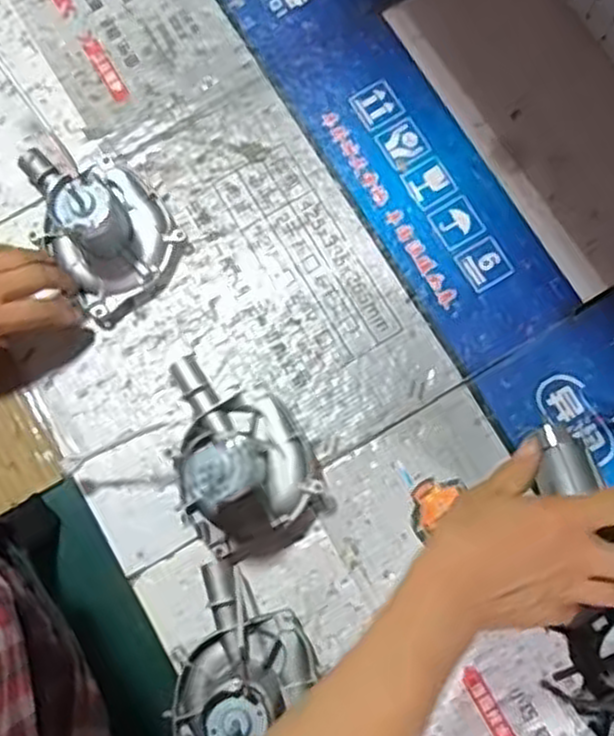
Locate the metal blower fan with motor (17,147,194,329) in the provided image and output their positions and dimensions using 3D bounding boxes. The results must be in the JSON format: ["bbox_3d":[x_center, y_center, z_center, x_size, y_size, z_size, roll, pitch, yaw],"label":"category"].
[{"bbox_3d":[-0.184,-0.136,0.652,0.108,0.101,0.162,-35,78,-7],"label":"metal blower fan with motor"}]

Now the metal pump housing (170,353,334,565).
[{"bbox_3d":[-0.057,0.060,0.583,0.100,0.094,0.157,-31,80,-4],"label":"metal pump housing"}]

